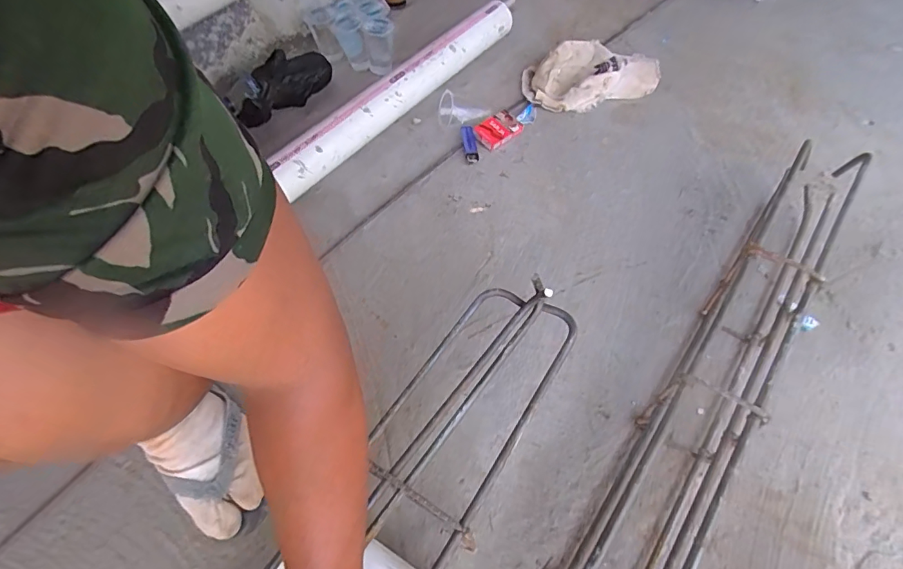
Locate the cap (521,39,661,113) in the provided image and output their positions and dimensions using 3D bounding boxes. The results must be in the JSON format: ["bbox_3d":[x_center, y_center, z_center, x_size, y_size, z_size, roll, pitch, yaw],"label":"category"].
[{"bbox_3d":[0.292,-0.449,0.956,0.296,0.058,0.181,-17,57,-9],"label":"cap"}]

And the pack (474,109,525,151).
[{"bbox_3d":[0.090,-0.299,0.881,0.092,0.020,0.063,-40,76,-15],"label":"pack"}]

